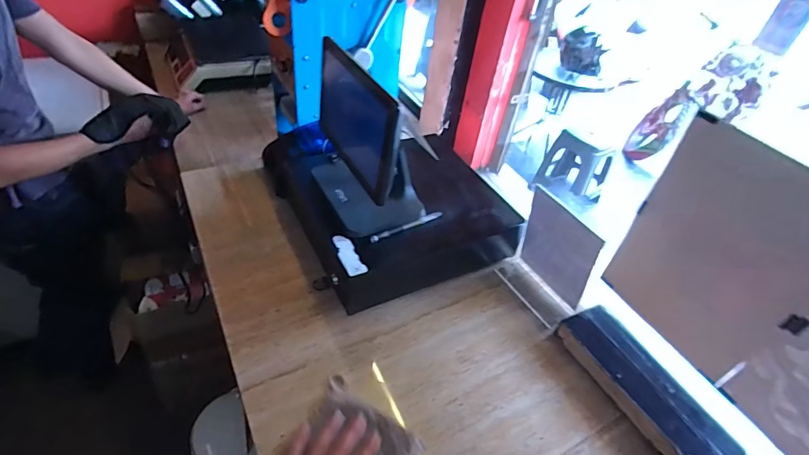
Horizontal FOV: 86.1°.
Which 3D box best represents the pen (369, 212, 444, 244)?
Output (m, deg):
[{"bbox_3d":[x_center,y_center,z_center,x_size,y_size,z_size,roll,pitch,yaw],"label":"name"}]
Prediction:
[{"bbox_3d":[0.005,-0.002,0.740,0.144,0.006,0.010,-21,50,-28],"label":"pen"}]

